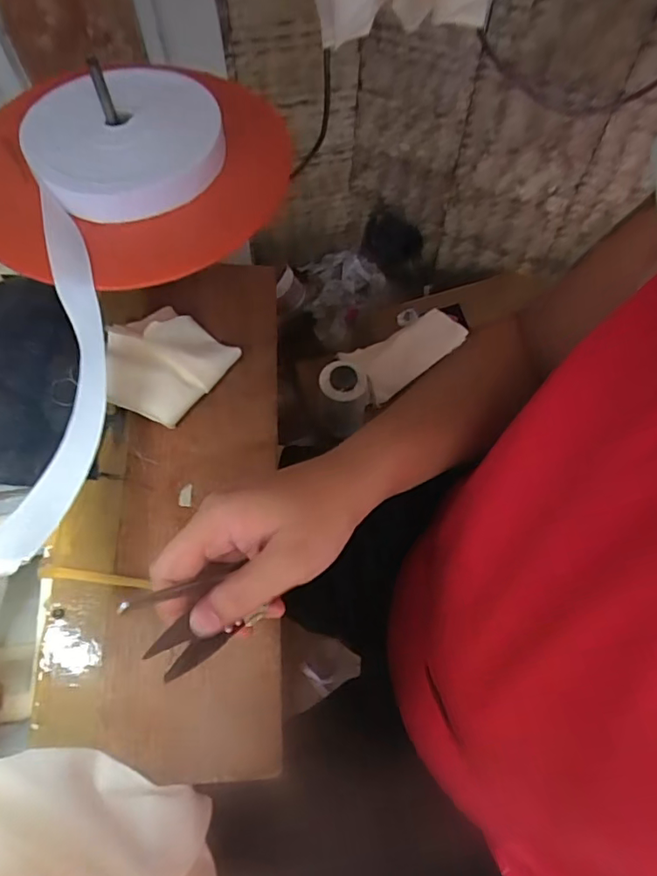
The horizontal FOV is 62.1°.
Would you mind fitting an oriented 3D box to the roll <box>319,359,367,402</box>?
[{"bbox_3d":[0.019,-0.069,0.656,0.057,0.019,0.052,0,62,0],"label":"roll"}]

